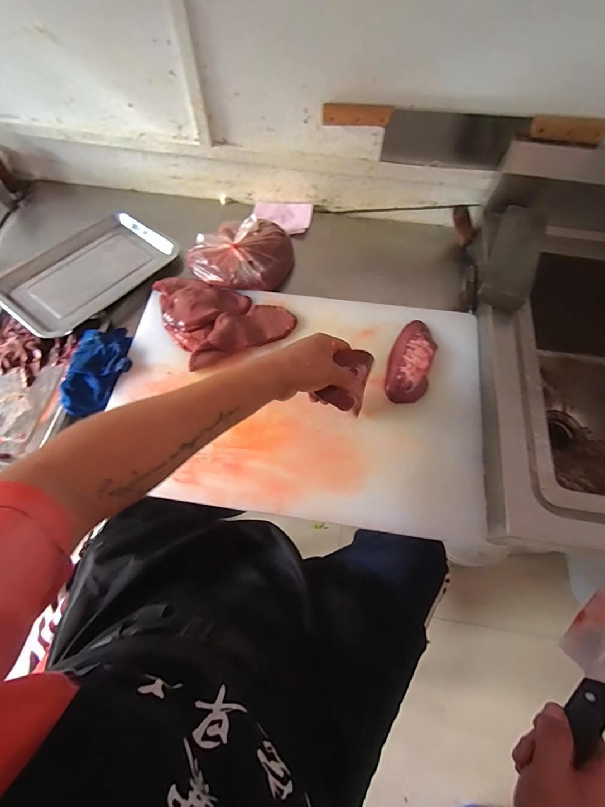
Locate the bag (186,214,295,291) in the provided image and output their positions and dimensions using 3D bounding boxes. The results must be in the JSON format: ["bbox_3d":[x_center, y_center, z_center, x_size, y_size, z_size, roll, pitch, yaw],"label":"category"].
[{"bbox_3d":[-0.113,-0.291,0.702,0.162,0.096,0.175,40,71,15],"label":"bag"}]

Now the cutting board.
[{"bbox_3d":[-0.001,-0.017,0.616,0.600,0.034,0.402,10,67,6],"label":"cutting board"}]

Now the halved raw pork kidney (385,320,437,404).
[{"bbox_3d":[0.184,-0.074,0.624,0.068,0.013,0.159,18,67,6],"label":"halved raw pork kidney"}]

